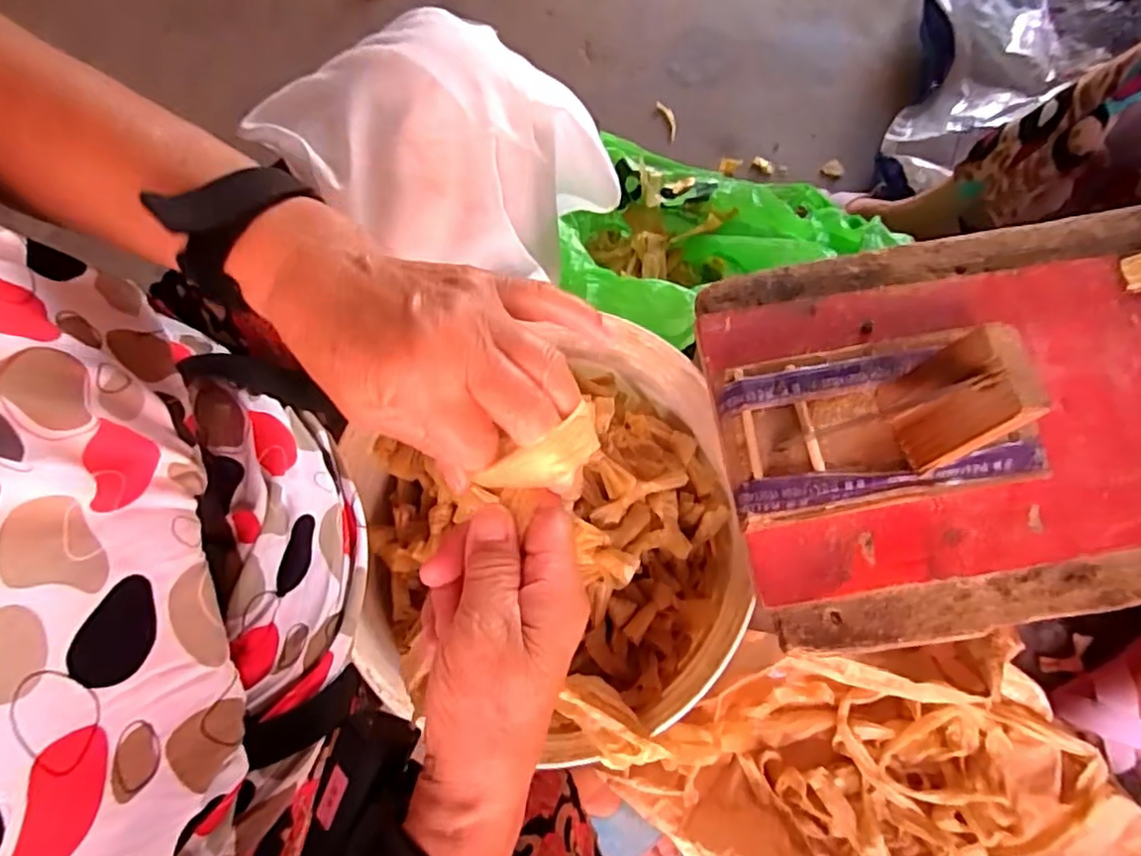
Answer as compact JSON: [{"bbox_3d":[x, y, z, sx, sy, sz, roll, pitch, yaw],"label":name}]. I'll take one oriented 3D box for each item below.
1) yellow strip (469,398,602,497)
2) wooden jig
[{"bbox_3d":[-0.011,0.016,0.273,0.054,0.017,0.025,-26,75,1],"label":"yellow strip"},{"bbox_3d":[0.159,-0.011,0.305,0.152,0.077,0.081,-10,74,-1],"label":"wooden jig"}]

